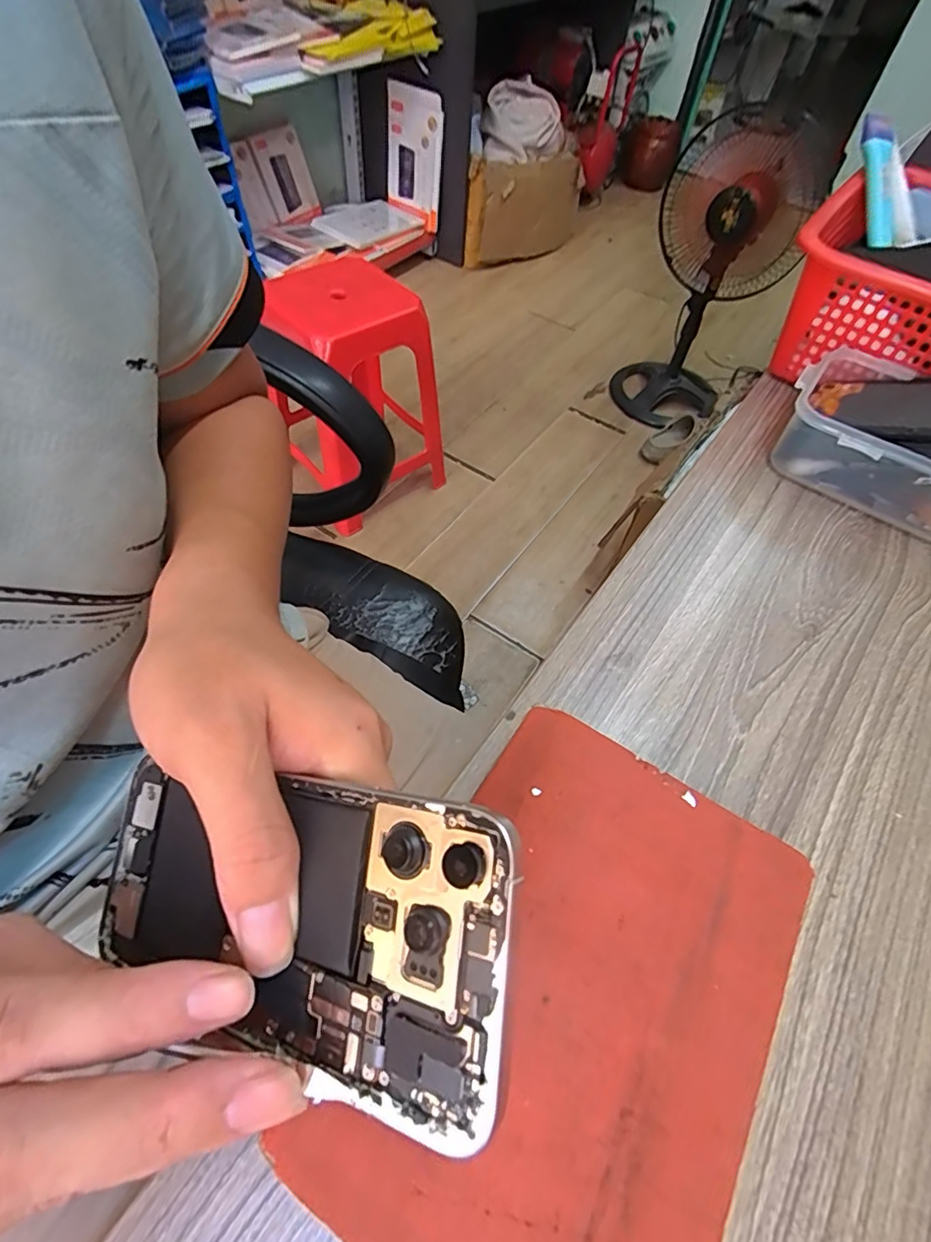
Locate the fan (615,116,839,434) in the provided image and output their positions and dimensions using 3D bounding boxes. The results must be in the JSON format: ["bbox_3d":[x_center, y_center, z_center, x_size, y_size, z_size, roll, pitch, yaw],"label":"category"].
[{"bbox_3d":[0.611,-0.844,1.379,0.345,0.645,0.323,19,58,9],"label":"fan"}]

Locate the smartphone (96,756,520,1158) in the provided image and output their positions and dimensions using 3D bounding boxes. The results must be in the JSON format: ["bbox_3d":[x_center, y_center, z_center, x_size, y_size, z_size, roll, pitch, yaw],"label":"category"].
[{"bbox_3d":[-0.060,0.090,0.167,0.162,0.007,0.076,-3,76,29],"label":"smartphone"}]

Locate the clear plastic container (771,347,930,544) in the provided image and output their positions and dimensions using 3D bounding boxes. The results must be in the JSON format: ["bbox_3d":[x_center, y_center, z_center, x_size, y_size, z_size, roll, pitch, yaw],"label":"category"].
[{"bbox_3d":[0.274,-0.113,0.348,0.137,0.050,0.103,32,61,17],"label":"clear plastic container"}]

